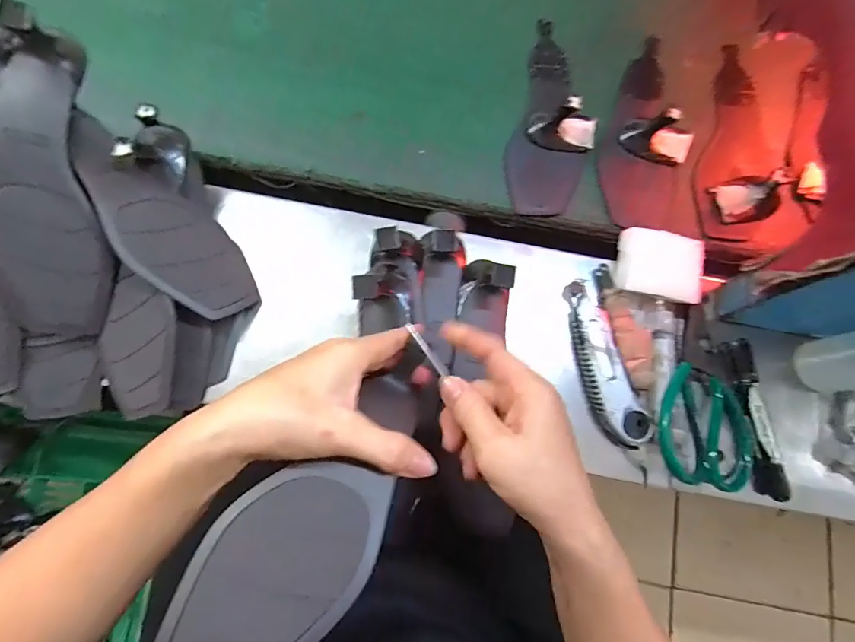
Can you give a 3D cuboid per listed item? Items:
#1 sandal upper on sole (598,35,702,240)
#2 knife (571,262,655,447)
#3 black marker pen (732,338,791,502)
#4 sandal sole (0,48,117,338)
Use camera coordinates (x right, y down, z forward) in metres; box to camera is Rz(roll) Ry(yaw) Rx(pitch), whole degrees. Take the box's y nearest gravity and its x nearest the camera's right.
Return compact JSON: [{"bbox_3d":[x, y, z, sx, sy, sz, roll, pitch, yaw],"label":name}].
[{"bbox_3d":[0.240,-0.212,0.476,0.100,0.038,0.241,5,76,0],"label":"sandal upper on sole"},{"bbox_3d":[0.160,0.031,0.409,0.048,0.031,0.161,-8,76,-4],"label":"knife"},{"bbox_3d":[0.292,0.086,0.403,0.021,0.024,0.137,-2,76,-2],"label":"black marker pen"},{"bbox_3d":[-0.289,-0.089,0.340,0.073,0.040,0.206,1,101,-2],"label":"sandal sole"}]

